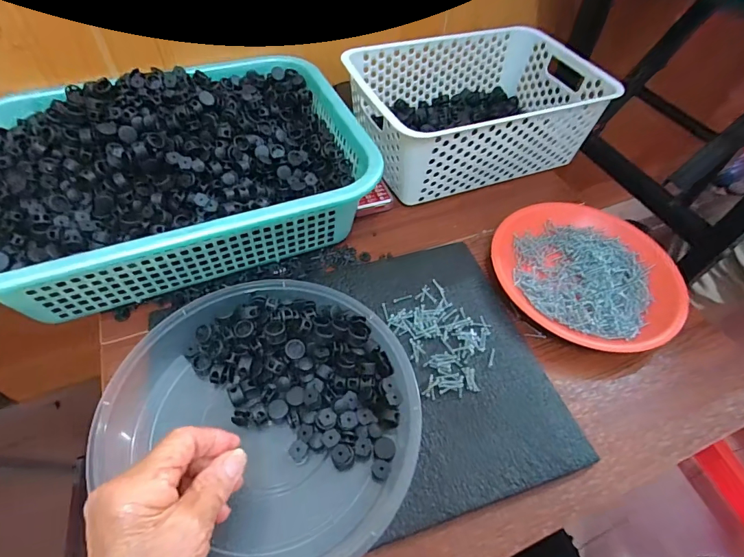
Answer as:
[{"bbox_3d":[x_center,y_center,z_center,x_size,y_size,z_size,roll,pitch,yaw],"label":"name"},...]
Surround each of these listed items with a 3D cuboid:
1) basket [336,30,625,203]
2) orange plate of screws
[{"bbox_3d":[0.132,-0.226,0.558,0.294,0.114,0.202,-16,56,-15],"label":"basket"},{"bbox_3d":[0.231,-0.008,0.445,0.174,0.029,0.193,-35,63,-26],"label":"orange plate of screws"}]

